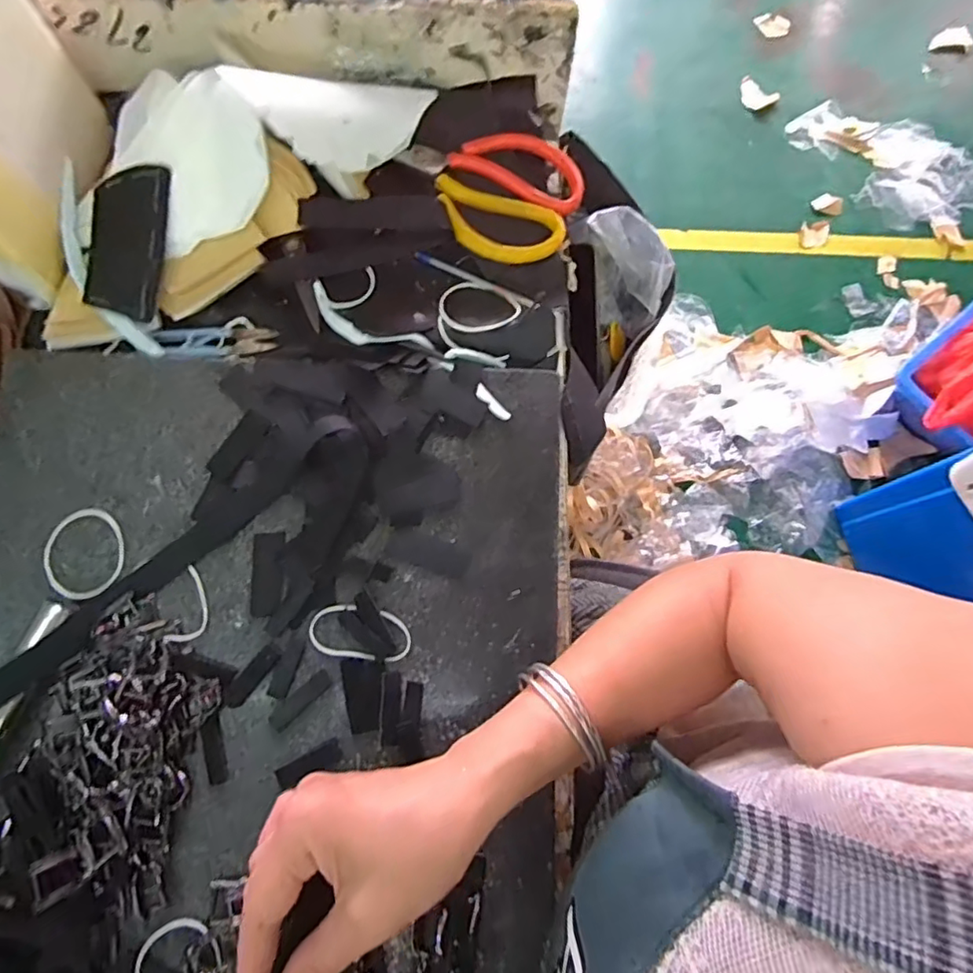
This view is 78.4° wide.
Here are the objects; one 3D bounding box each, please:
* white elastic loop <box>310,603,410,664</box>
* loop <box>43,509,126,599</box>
[{"bbox_3d":[-0.083,0.096,0.391,0.066,0.007,0.033,7,78,2],"label":"white elastic loop"},{"bbox_3d":[-0.272,0.046,0.401,0.052,0.009,0.061,-26,78,-11],"label":"loop"}]

